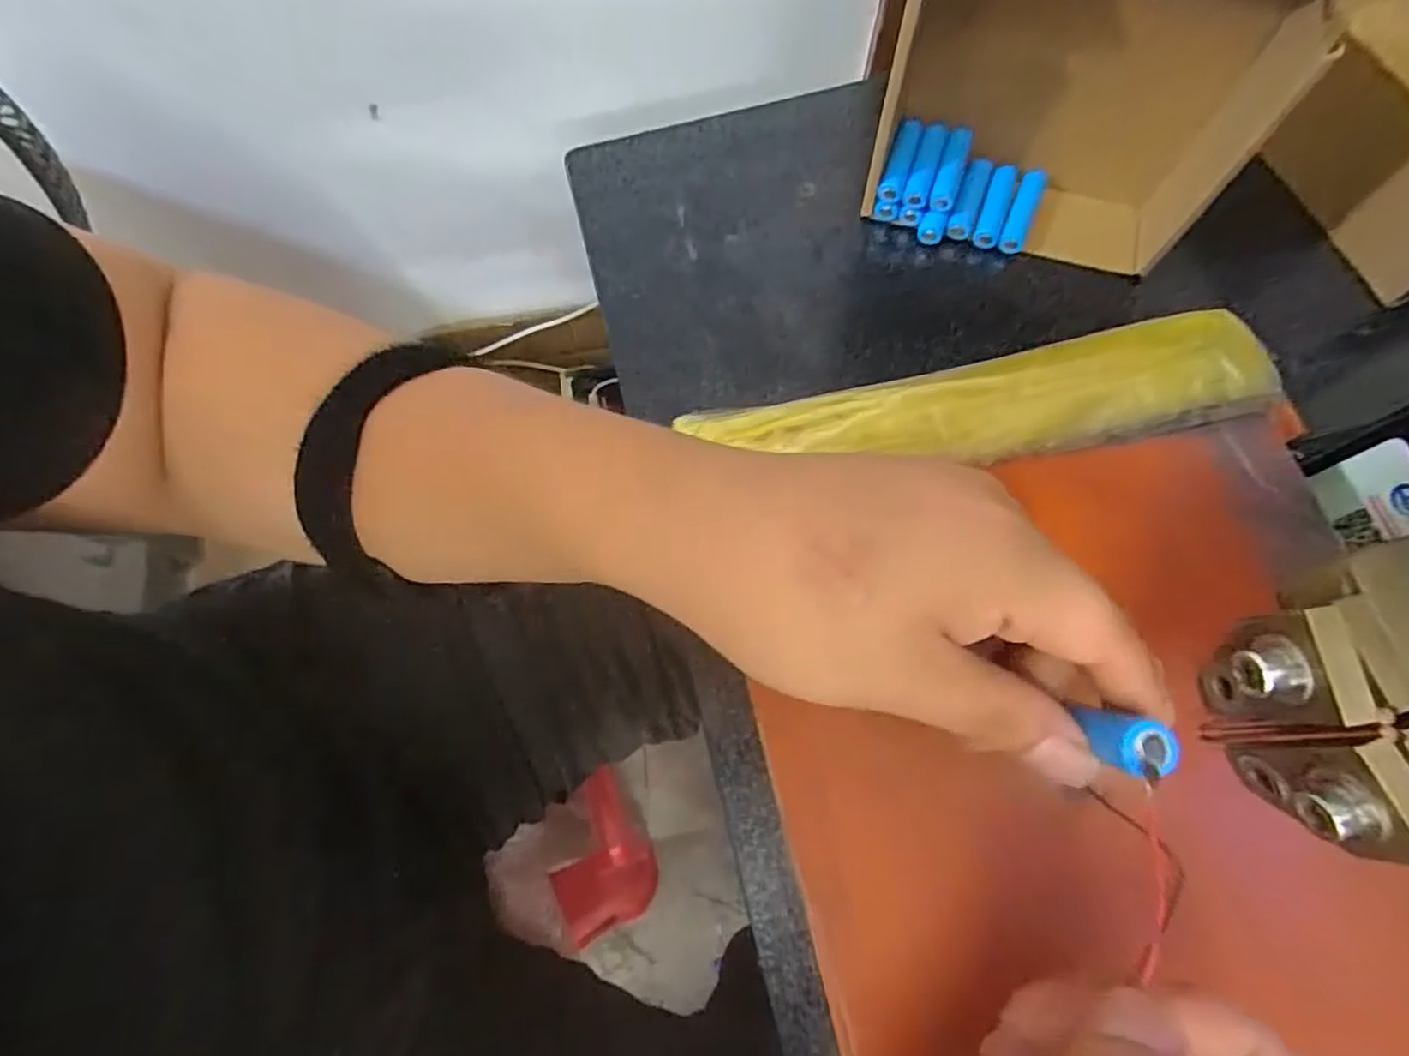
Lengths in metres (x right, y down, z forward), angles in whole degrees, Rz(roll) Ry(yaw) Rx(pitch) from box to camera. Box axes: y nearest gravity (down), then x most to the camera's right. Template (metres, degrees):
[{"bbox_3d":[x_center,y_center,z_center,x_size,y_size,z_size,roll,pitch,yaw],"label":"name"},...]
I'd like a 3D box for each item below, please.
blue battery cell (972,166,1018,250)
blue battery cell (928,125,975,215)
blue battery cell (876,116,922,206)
[{"bbox_3d":[0.167,-0.185,0.393,0.015,0.014,0.049,19,90,7],"label":"blue battery cell"},{"bbox_3d":[0.139,-0.203,0.388,0.015,0.014,0.048,19,96,7],"label":"blue battery cell"},{"bbox_3d":[0.112,-0.211,0.393,0.014,0.013,0.052,18,86,7],"label":"blue battery cell"}]

